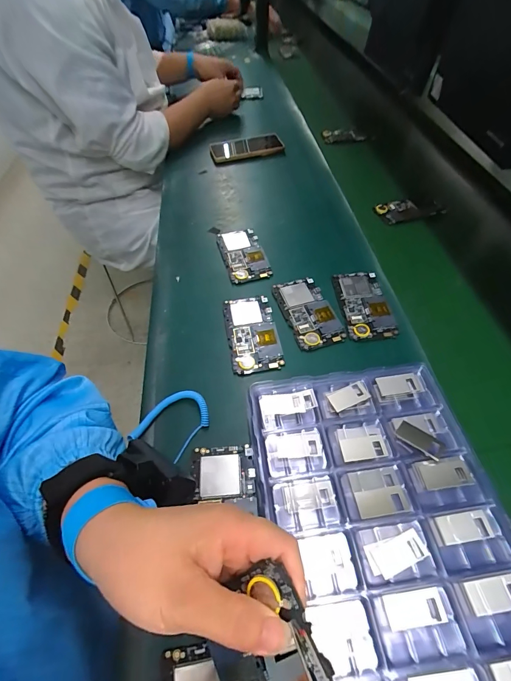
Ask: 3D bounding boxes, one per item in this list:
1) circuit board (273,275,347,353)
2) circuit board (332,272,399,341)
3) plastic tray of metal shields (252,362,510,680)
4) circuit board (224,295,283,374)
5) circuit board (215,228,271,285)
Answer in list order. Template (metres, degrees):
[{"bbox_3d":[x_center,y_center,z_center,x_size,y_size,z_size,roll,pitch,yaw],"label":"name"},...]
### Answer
[{"bbox_3d":[0.074,-0.042,0.487,0.066,0.007,0.124,-16,54,-12],"label":"circuit board"},{"bbox_3d":[0.154,-0.053,0.491,0.065,0.005,0.124,-4,53,-3],"label":"circuit board"},{"bbox_3d":[0.120,0.199,0.277,0.195,0.034,0.385,-6,53,-5],"label":"plastic tray of metal shields"},{"bbox_3d":[-0.005,-0.012,0.470,0.066,0.004,0.126,-8,53,-6],"label":"circuit board"},{"bbox_3d":[-0.020,-0.146,0.573,0.069,0.014,0.128,-12,54,-10],"label":"circuit board"}]

